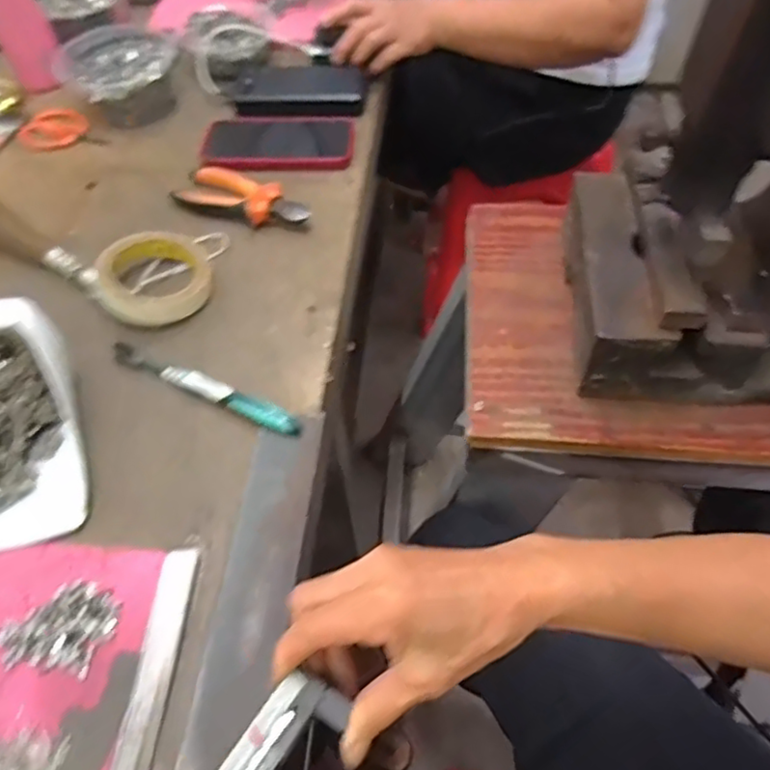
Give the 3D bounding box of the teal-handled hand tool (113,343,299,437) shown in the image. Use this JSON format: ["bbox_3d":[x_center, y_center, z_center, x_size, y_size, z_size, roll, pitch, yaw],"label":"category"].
[{"bbox_3d":[-0.147,0.001,0.513,0.173,0.019,0.017,24,57,13],"label":"teal-handled hand tool"}]

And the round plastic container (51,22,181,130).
[{"bbox_3d":[-0.317,-0.378,0.774,0.126,0.058,0.135,-2,54,2],"label":"round plastic container"}]

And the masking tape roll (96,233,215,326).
[{"bbox_3d":[-0.206,-0.097,0.574,0.096,0.032,0.091,2,55,-2],"label":"masking tape roll"}]

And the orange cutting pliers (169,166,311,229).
[{"bbox_3d":[-0.144,-0.191,0.646,0.142,0.026,0.049,19,56,10],"label":"orange cutting pliers"}]

